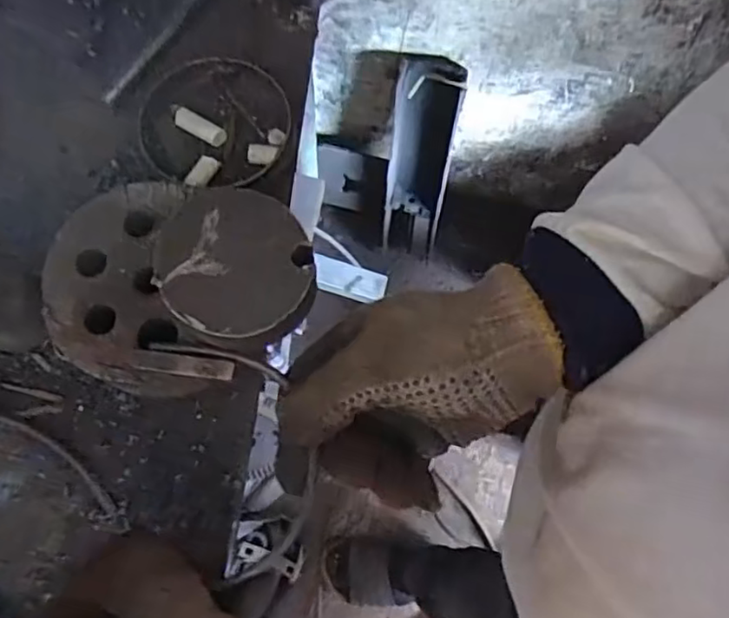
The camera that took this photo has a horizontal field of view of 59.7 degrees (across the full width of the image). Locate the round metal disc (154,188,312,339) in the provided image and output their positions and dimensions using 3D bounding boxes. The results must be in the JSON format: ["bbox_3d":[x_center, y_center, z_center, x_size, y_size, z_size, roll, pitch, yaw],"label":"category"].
[{"bbox_3d":[-0.062,-0.023,0.292,0.071,0.004,0.066,1,74,-2],"label":"round metal disc"}]

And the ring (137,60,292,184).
[{"bbox_3d":[-0.092,-0.113,0.389,0.087,0.016,0.079,3,74,-1],"label":"ring"}]

